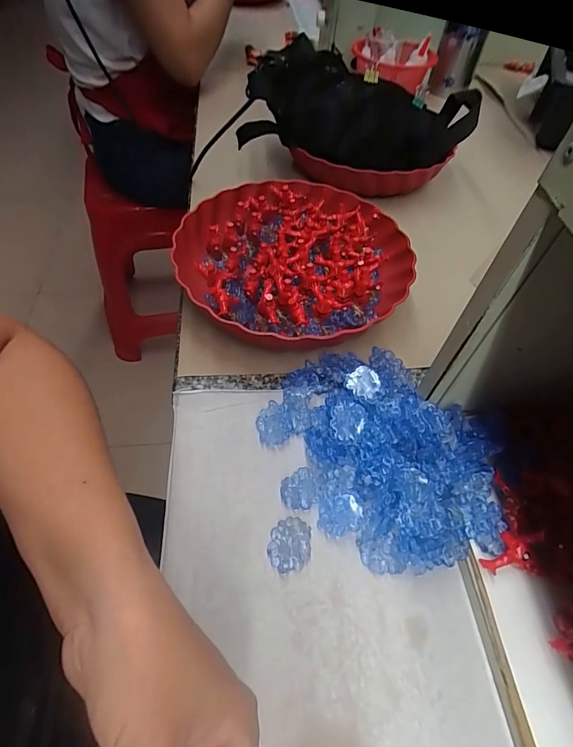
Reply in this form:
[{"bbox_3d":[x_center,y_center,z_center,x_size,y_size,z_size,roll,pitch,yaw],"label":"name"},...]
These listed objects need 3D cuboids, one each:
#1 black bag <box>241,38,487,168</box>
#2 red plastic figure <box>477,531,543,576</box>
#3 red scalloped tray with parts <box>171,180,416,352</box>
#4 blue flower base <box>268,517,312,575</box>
[{"bbox_3d":[0.096,-0.353,0.524,0.317,0.101,0.158,7,54,1],"label":"black bag"},{"bbox_3d":[0.154,0.124,0.278,0.038,0.023,0.023,2,54,-3],"label":"red plastic figure"},{"bbox_3d":[0.004,-0.119,0.431,0.239,0.050,0.238,33,59,19],"label":"red scalloped tray with parts"},{"bbox_3d":[0.002,0.127,0.298,0.031,0.005,0.036,2,54,-3],"label":"blue flower base"}]

